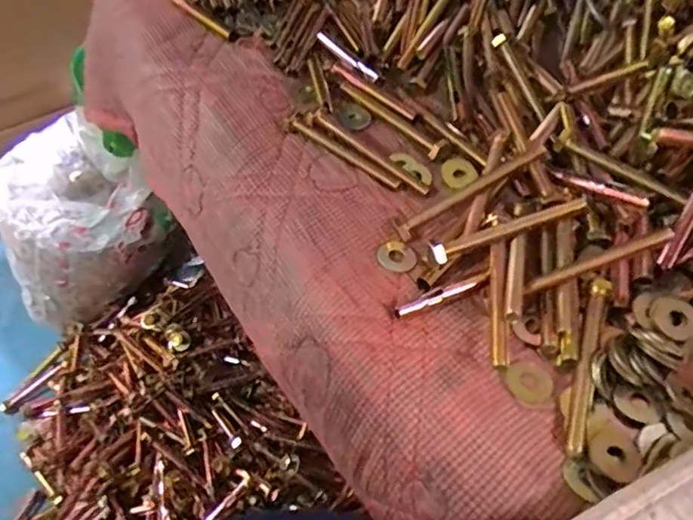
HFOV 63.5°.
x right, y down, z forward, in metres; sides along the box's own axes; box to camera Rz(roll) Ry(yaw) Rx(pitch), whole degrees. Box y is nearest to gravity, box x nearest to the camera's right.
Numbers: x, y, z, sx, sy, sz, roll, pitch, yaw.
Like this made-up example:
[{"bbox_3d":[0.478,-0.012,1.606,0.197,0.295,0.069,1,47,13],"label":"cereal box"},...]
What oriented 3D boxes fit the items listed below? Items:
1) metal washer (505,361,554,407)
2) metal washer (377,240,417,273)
[{"bbox_3d":[0.099,0.066,0.302,0.024,0.004,0.024,3,52,-4],"label":"metal washer"},{"bbox_3d":[0.032,-0.002,0.354,0.024,0.004,0.023,7,54,-9],"label":"metal washer"}]

